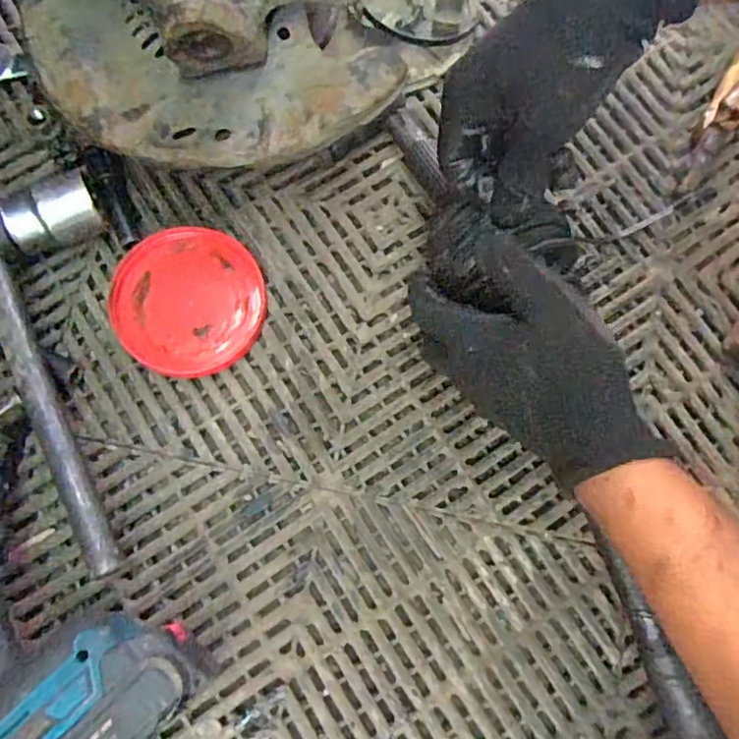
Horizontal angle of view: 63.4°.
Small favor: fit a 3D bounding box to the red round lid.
[{"bbox_3d":[-0.125,-0.047,0.415,0.102,0.019,0.100,0,75,-1],"label":"red round lid"}]

